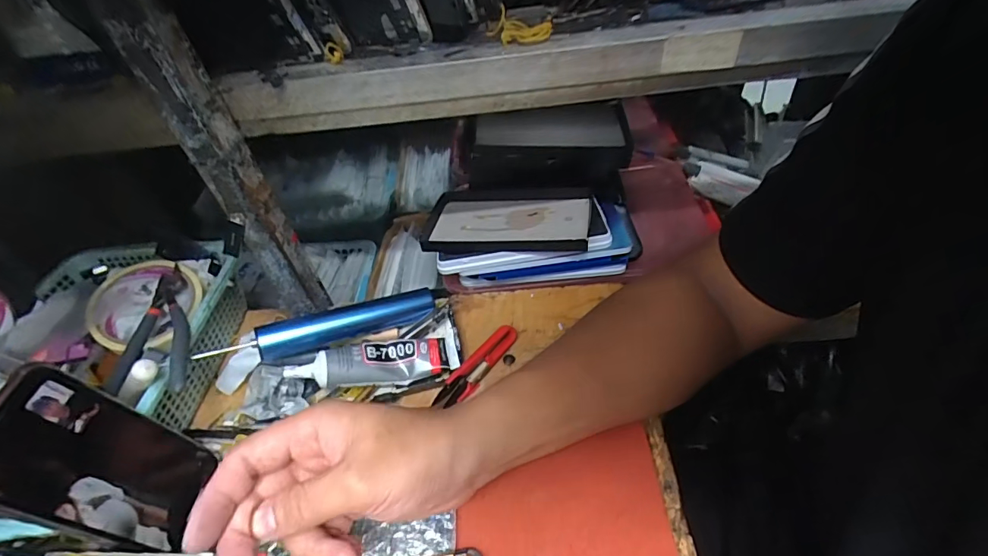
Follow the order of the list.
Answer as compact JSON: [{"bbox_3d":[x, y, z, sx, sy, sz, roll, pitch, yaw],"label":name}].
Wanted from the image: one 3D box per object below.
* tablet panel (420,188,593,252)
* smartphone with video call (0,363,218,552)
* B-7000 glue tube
[{"bbox_3d":[0.012,-0.064,0.517,0.181,0.020,0.100,0,41,14],"label":"tablet panel"},{"bbox_3d":[-0.252,0.121,0.308,0.008,0.145,0.076,-13,45,20],"label":"smartphone with video call"},{"bbox_3d":[-0.107,0.071,0.402,0.150,0.020,0.037,-4,43,-18],"label":"B-7000 glue tube"}]

